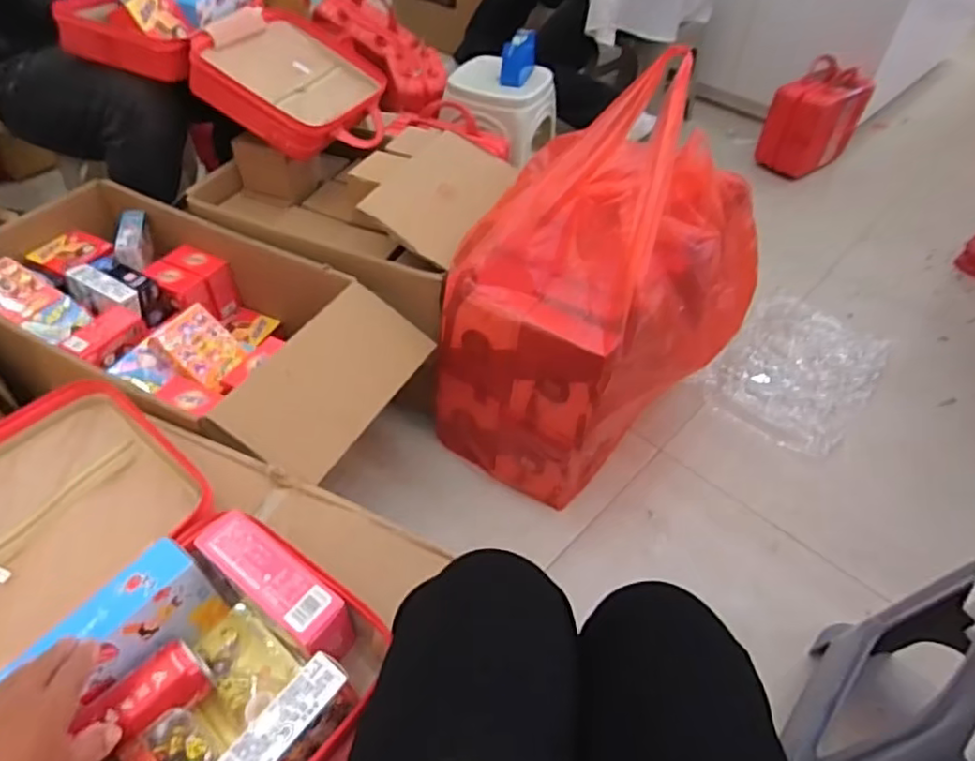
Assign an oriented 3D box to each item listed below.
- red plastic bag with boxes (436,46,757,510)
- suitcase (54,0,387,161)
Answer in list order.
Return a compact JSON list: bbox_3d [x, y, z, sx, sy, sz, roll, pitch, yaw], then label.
[{"bbox_3d":[0.215,-0.159,1.015,0.315,0.568,0.507,33,52,25],"label":"red plastic bag with boxes"},{"bbox_3d":[-0.442,-0.581,1.129,0.482,0.190,0.320,13,46,9],"label":"suitcase"}]

